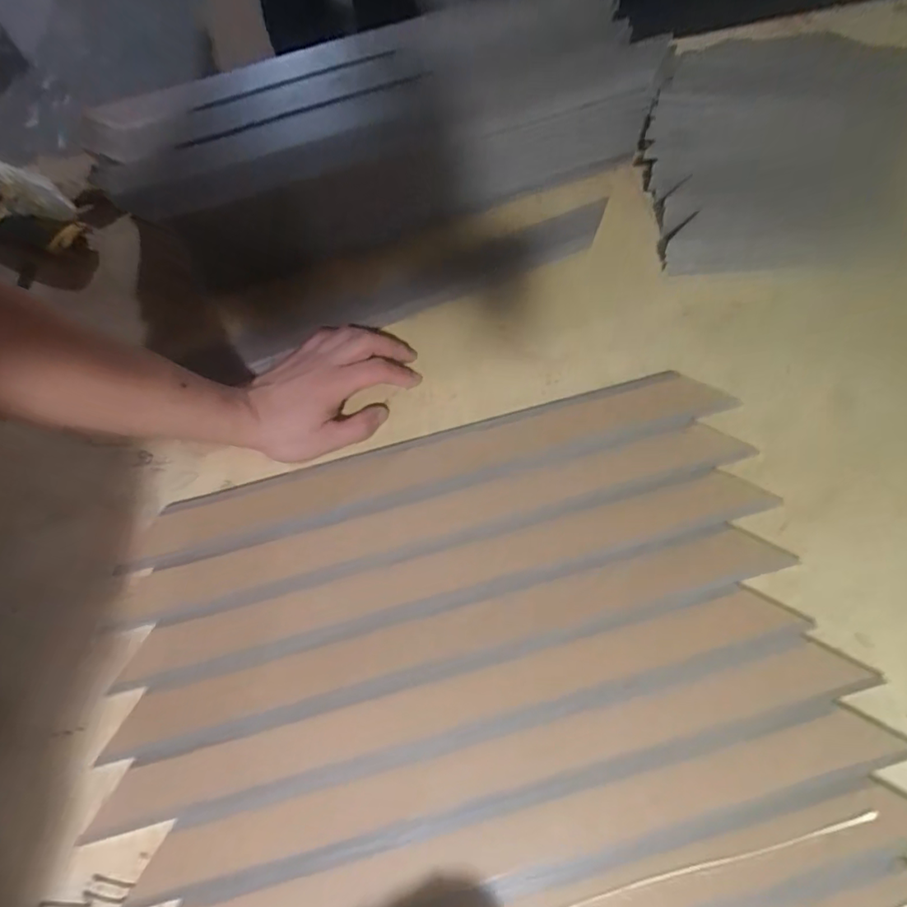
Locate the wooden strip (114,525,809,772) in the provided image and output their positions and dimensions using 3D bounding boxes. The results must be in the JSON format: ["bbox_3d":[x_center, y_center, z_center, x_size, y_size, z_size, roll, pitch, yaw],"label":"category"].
[{"bbox_3d":[-0.001,0.132,0.411,0.490,0.008,0.042,-15,68,-3],"label":"wooden strip"}]

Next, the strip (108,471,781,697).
[{"bbox_3d":[-0.002,0.093,0.430,0.490,0.008,0.042,-15,68,-3],"label":"strip"}]

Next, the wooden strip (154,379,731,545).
[{"bbox_3d":[0.000,-0.001,0.470,0.461,0.011,0.046,-14,68,-3],"label":"wooden strip"}]

